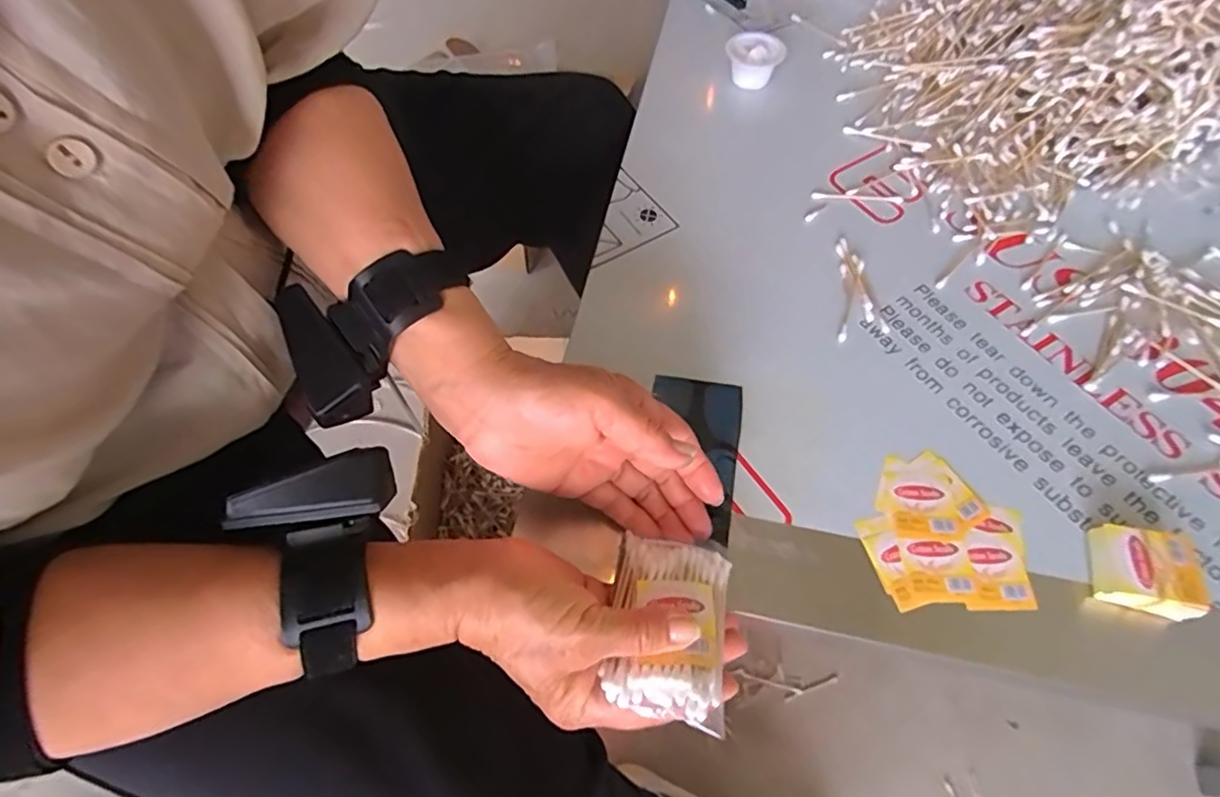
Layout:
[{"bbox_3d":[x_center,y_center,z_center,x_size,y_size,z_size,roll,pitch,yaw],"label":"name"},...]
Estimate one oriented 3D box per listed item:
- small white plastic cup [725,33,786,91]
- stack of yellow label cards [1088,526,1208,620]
[{"bbox_3d":[0.135,-0.317,0.579,0.053,0.033,0.046,13,62,9],"label":"small white plastic cup"},{"bbox_3d":[0.298,0.096,0.340,0.048,0.022,0.042,16,63,11],"label":"stack of yellow label cards"}]

